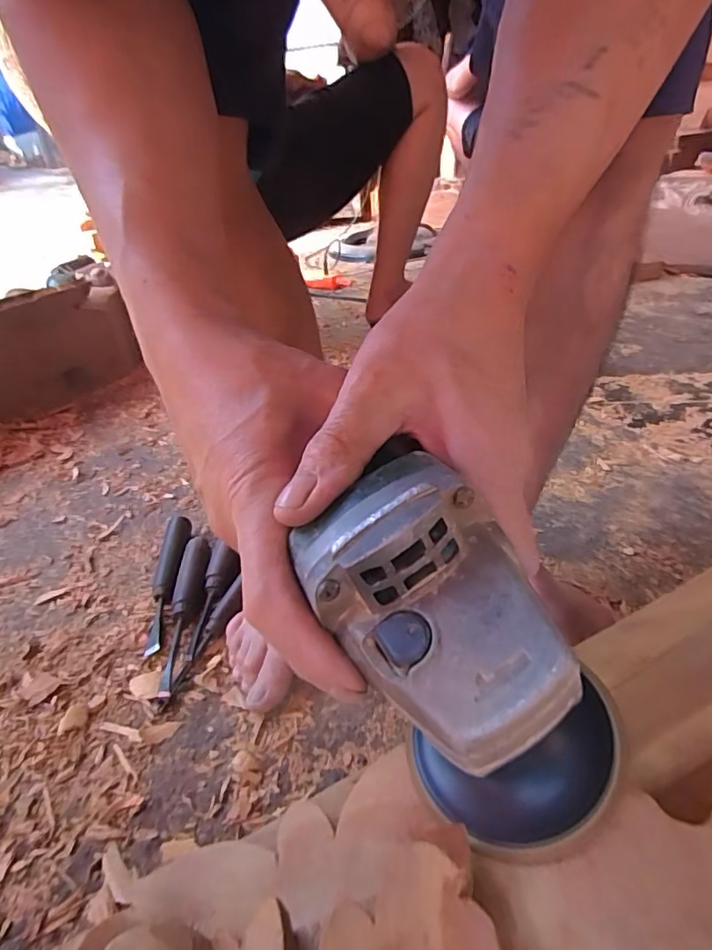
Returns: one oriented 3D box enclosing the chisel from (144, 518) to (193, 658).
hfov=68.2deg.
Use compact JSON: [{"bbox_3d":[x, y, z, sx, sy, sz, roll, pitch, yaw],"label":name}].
[{"bbox_3d":[-0.208,0.112,0.579,0.030,0.023,0.198,-7,33,-2],"label":"chisel"}]

